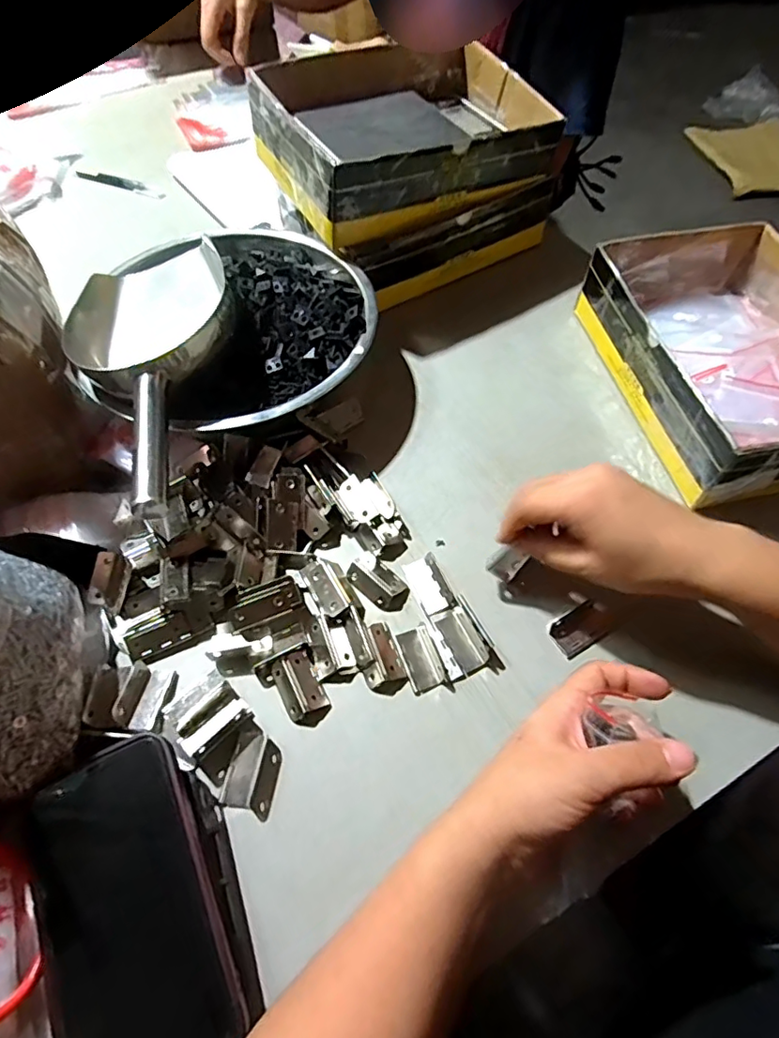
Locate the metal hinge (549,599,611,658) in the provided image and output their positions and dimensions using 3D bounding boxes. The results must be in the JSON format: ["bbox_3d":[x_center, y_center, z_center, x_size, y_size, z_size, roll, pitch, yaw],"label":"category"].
[{"bbox_3d":[0.137,0.076,0.385,0.045,0.009,0.026,-28,63,-16],"label":"metal hinge"}]

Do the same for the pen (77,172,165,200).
[{"bbox_3d":[-0.342,-0.426,0.693,0.126,0.005,0.020,19,60,11],"label":"pen"}]

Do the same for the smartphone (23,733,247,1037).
[{"bbox_3d":[-0.135,0.200,0.278,0.081,0.009,0.156,-25,64,-10],"label":"smartphone"}]

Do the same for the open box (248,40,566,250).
[{"bbox_3d":[0.012,-0.381,0.533,0.255,0.071,0.192,-25,62,-15],"label":"open box"}]

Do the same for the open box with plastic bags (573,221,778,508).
[{"bbox_3d":[0.301,-0.147,0.476,0.178,0.069,0.255,-9,59,-6],"label":"open box with plastic bags"}]

